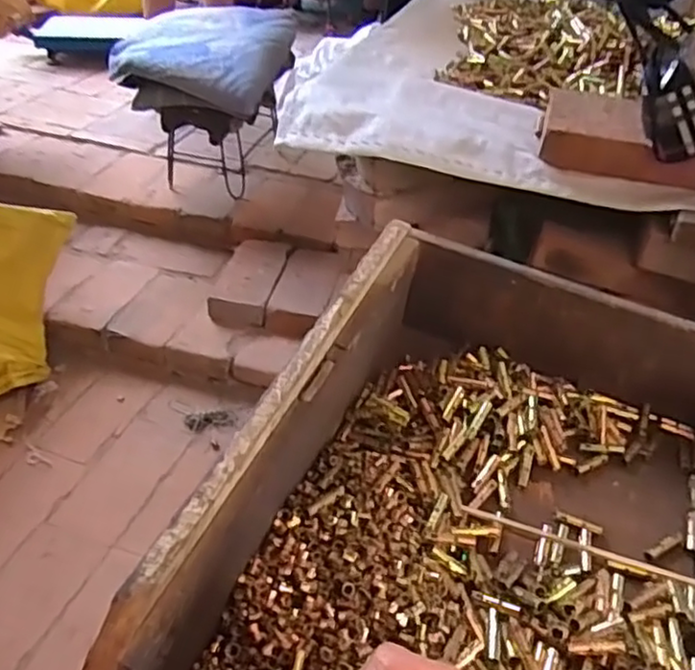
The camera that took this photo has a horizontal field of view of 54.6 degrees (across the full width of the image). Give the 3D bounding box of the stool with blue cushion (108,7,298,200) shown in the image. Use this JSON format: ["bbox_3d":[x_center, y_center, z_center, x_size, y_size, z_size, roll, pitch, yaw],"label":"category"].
[{"bbox_3d":[-0.282,-0.506,1.505,0.323,0.346,0.323,3,39,-2],"label":"stool with blue cushion"}]

